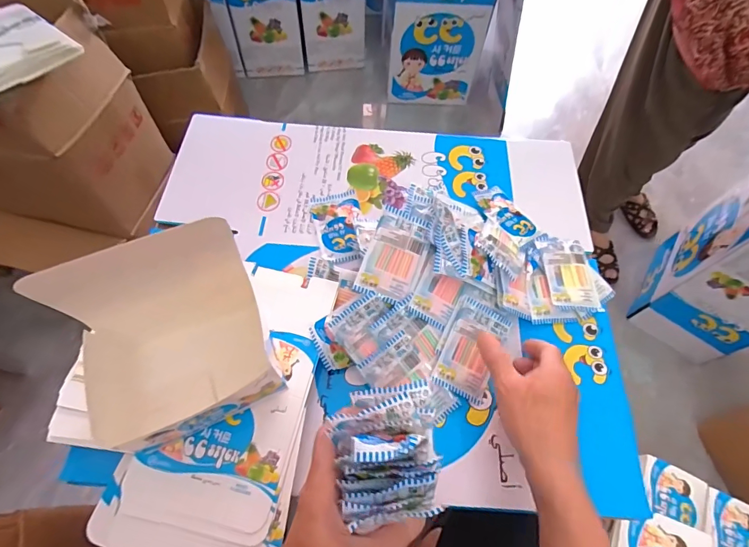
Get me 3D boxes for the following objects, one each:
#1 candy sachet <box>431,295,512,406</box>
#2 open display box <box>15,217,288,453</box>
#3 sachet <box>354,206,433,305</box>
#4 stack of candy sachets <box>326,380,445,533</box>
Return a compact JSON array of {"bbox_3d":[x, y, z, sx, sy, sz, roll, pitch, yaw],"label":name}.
[{"bbox_3d":[0.112,0.086,0.463,0.068,0.008,0.104,28,74,-9],"label":"candy sachet"},{"bbox_3d":[-0.169,0.064,0.347,0.155,0.182,0.109,-21,66,-13],"label":"open display box"},{"bbox_3d":[0.025,-0.020,0.467,0.065,0.010,0.103,22,82,-6],"label":"sachet"},{"bbox_3d":[0.011,0.132,0.309,0.080,0.045,0.092,-6,63,-6],"label":"stack of candy sachets"}]

